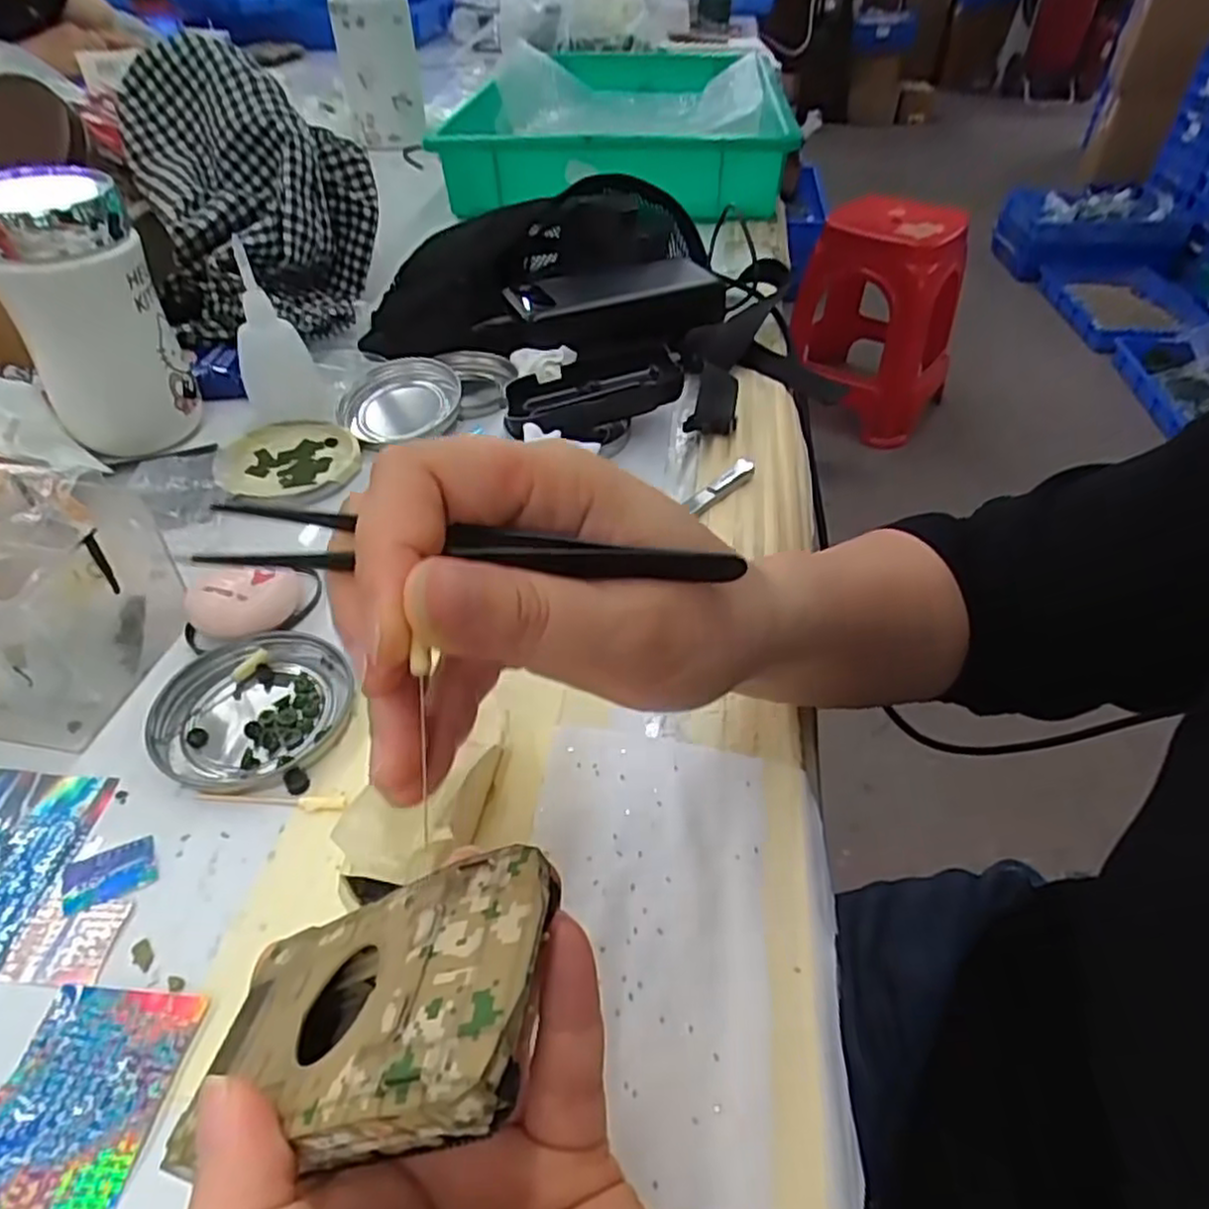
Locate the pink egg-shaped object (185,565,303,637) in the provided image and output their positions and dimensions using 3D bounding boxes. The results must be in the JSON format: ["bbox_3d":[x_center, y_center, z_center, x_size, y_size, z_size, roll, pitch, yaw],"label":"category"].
[{"bbox_3d":[-0.166,-0.003,0.343,0.048,0.025,0.031,-21,49,-21],"label":"pink egg-shaped object"}]

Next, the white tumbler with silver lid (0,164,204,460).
[{"bbox_3d":[-0.292,-0.163,0.420,0.074,0.137,0.066,-27,51,-26],"label":"white tumbler with silver lid"}]

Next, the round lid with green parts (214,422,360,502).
[{"bbox_3d":[-0.186,-0.083,0.440,0.078,0.014,0.075,-11,46,-12],"label":"round lid with green parts"}]

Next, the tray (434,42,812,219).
[{"bbox_3d":[0.028,-0.582,0.901,0.351,0.098,0.563,5,45,4],"label":"tray"}]

